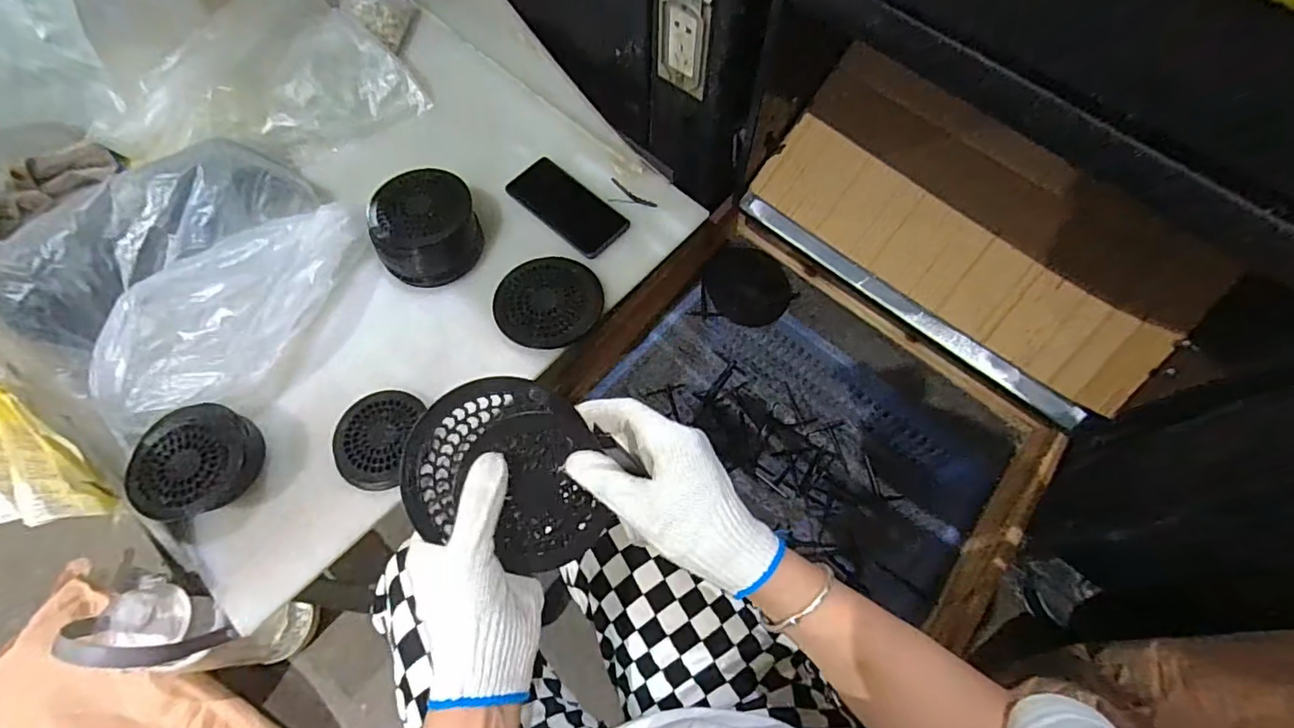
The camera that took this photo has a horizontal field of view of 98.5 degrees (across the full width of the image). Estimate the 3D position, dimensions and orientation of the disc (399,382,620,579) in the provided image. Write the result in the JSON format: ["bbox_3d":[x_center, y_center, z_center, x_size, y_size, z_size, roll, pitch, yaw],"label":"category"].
[{"bbox_3d":[-0.099,0.072,0.362,0.126,0.015,0.126,2,84,-15],"label":"disc"}]

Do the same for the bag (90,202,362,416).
[{"bbox_3d":[-0.433,-0.063,0.604,0.108,0.093,0.301,30,69,12],"label":"bag"}]

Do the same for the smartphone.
[{"bbox_3d":[-0.104,-0.205,0.723,0.164,0.009,0.074,40,71,16],"label":"smartphone"}]

